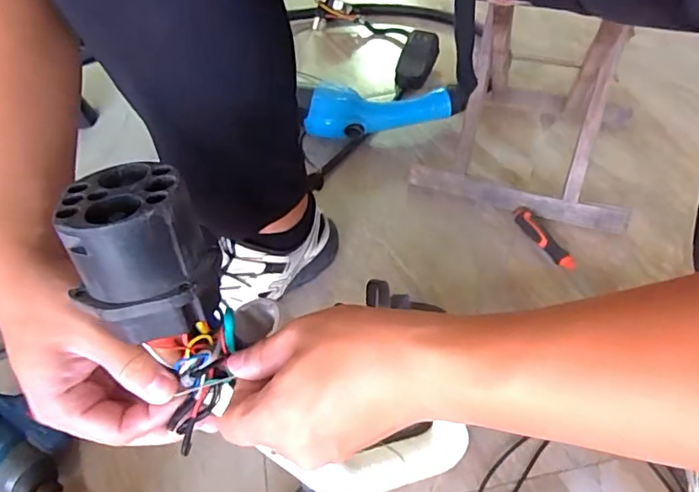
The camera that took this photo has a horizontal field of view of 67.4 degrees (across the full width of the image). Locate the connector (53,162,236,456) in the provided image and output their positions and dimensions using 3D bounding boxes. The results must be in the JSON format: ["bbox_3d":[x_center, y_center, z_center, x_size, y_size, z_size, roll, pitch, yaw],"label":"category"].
[{"bbox_3d":[-0.099,0.034,0.297,0.063,0.151,0.062,-14,32,-7],"label":"connector"}]

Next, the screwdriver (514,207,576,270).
[{"bbox_3d":[0.228,-0.011,0.619,0.024,0.023,0.097,-20,51,-11],"label":"screwdriver"}]

